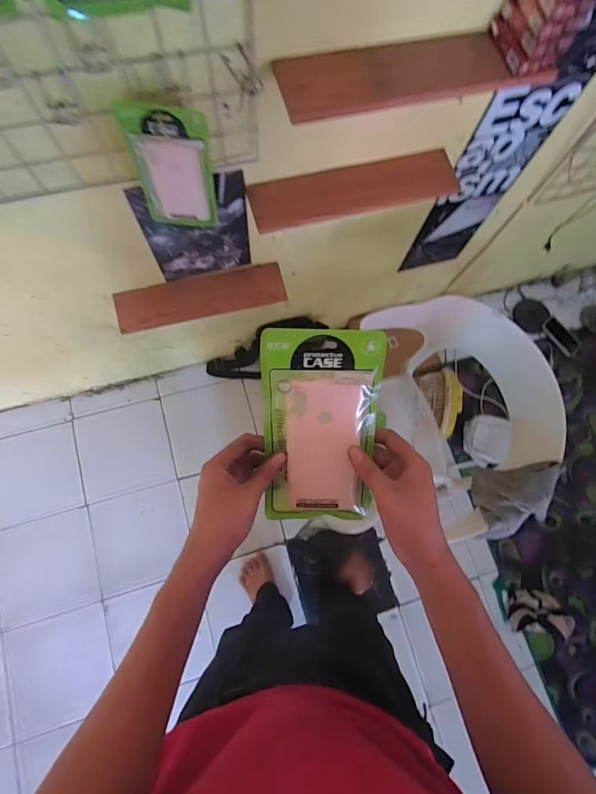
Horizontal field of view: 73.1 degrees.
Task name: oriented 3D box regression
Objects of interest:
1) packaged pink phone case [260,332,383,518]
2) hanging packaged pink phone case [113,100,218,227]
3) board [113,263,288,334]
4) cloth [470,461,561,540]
[{"bbox_3d":[0.022,0.037,0.397,0.111,0.009,0.207,1,112,1],"label":"packaged pink phone case"},{"bbox_3d":[-0.182,-0.329,0.597,0.110,0.201,0.013,2,69,-5],"label":"hanging packaged pink phone case"},{"bbox_3d":[-0.230,-0.244,0.968,0.390,0.035,0.098,-14,91,-10],"label":"board"},{"bbox_3d":[0.411,0.197,0.762,0.127,0.106,0.130,-1,76,-5],"label":"cloth"}]

